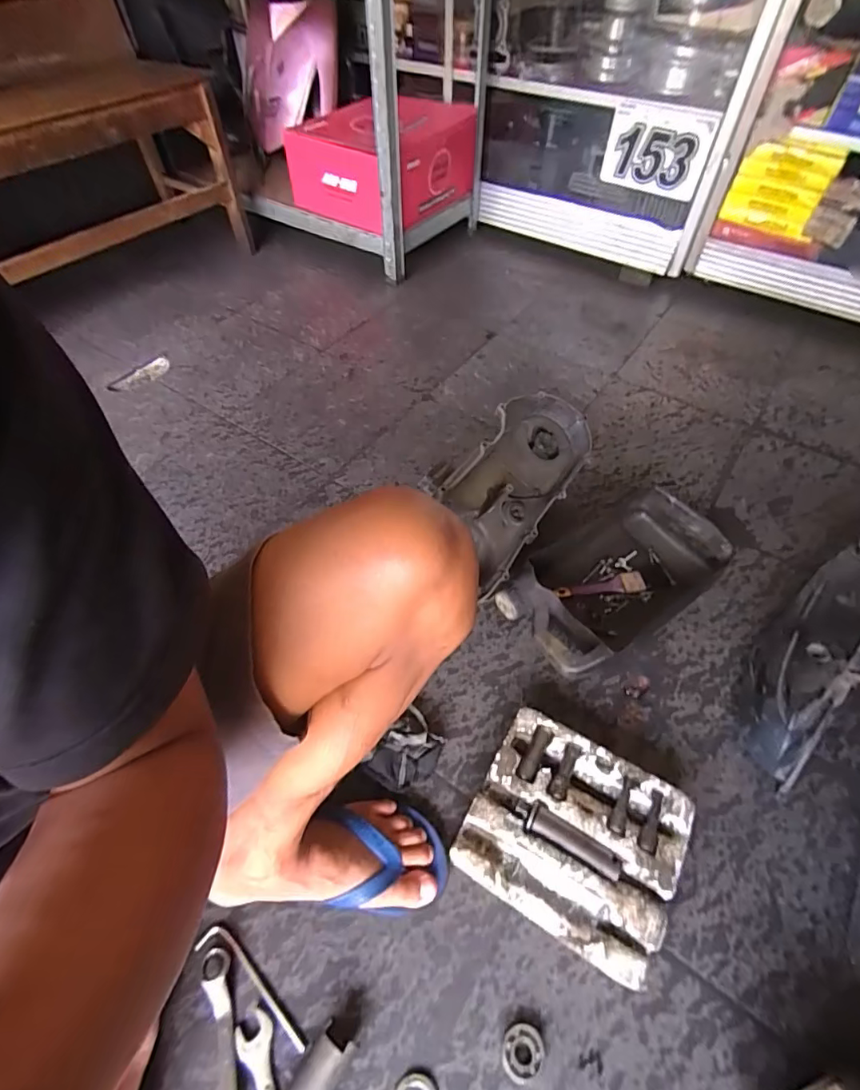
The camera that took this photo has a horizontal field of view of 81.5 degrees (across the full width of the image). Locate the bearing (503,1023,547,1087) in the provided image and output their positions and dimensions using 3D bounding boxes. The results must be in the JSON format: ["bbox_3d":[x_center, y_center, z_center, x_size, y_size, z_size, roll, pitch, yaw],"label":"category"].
[{"bbox_3d":[0.088,0.479,0.471,0.039,0.010,0.040,-1,54,1],"label":"bearing"}]

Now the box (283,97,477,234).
[{"bbox_3d":[-0.114,-1.039,1.343,0.431,0.180,0.397,32,60,23],"label":"box"}]

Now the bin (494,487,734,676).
[{"bbox_3d":[0.266,0.050,0.735,0.329,0.092,0.172,-31,59,-19],"label":"bin"}]

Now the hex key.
[{"bbox_3d":[-0.177,0.443,0.502,0.144,0.009,0.024,28,60,20],"label":"hex key"}]

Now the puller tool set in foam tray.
[{"bbox_3d":[0.157,0.322,0.560,0.209,0.053,0.189,25,59,19],"label":"puller tool set in foam tray"}]

